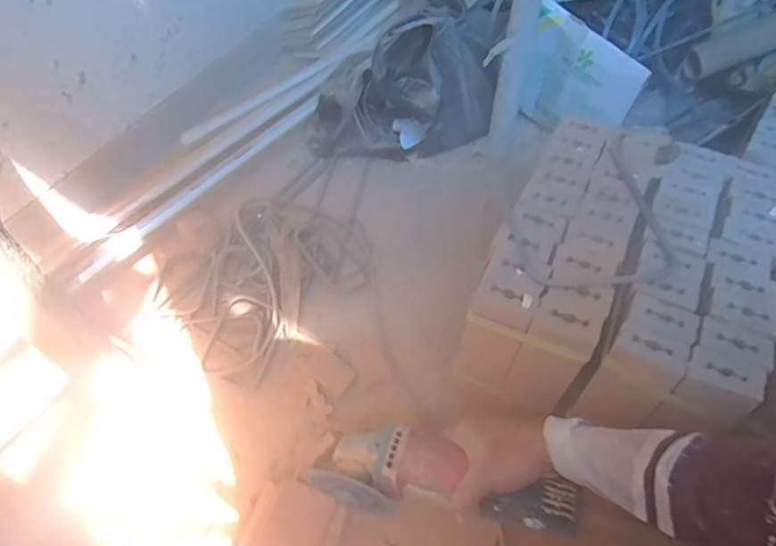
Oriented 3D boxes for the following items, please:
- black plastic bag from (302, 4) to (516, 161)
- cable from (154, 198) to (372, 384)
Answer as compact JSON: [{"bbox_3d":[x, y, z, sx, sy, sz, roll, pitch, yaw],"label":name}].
[{"bbox_3d":[0.034,-0.349,0.953,0.316,0.232,0.248,7,53,4],"label":"black plastic bag"},{"bbox_3d":[-0.179,-0.017,0.792,0.314,0.061,0.231,-37,62,-25],"label":"cable"}]

